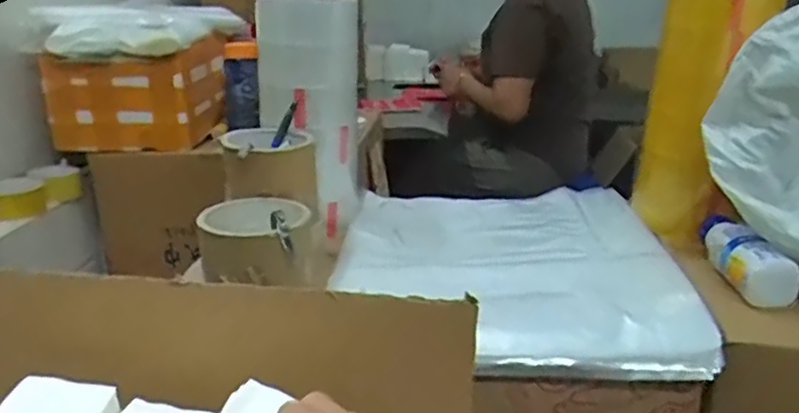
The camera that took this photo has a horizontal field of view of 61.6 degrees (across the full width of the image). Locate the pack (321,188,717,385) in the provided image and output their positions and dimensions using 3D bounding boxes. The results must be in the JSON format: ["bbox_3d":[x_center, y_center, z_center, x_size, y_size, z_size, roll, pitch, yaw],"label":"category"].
[{"bbox_3d":[0.111,0.054,0.731,0.334,0.062,0.369,1,20,6],"label":"pack"}]

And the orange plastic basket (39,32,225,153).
[{"bbox_3d":[-0.498,-0.220,1.307,0.266,0.165,0.263,0,20,3],"label":"orange plastic basket"}]

